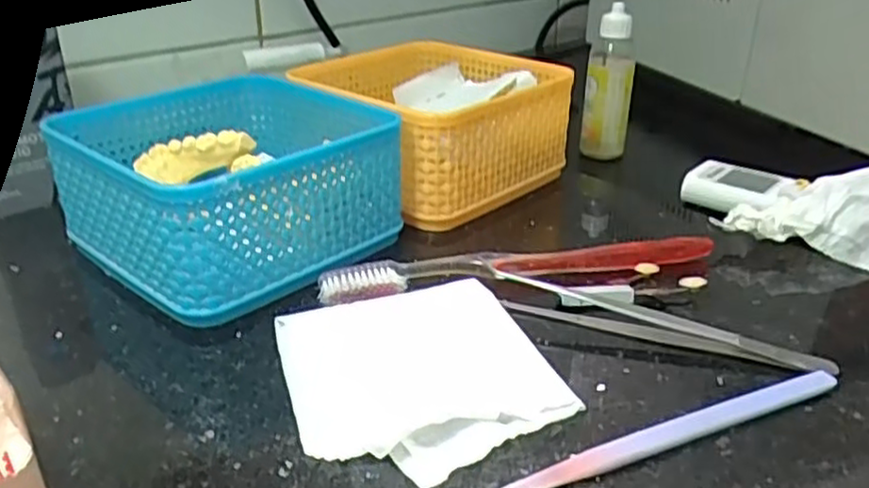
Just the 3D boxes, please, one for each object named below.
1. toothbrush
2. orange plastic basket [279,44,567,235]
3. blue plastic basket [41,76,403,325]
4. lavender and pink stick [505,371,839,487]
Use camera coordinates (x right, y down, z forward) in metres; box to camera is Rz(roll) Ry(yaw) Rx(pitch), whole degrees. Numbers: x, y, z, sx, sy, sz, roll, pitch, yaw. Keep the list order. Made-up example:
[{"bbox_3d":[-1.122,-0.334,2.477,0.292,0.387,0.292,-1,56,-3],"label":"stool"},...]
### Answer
[{"bbox_3d":[0.041,0.008,0.335,0.185,0.011,0.020,-4,28,-10],"label":"toothbrush"},{"bbox_3d":[-0.005,-0.076,0.438,0.134,0.062,0.130,25,36,38],"label":"orange plastic basket"},{"bbox_3d":[-0.101,-0.035,0.358,0.135,0.054,0.135,25,35,38],"label":"blue plastic basket"},{"bbox_3d":[0.083,0.063,0.245,0.138,0.006,0.010,-11,30,-22],"label":"lavender and pink stick"}]

